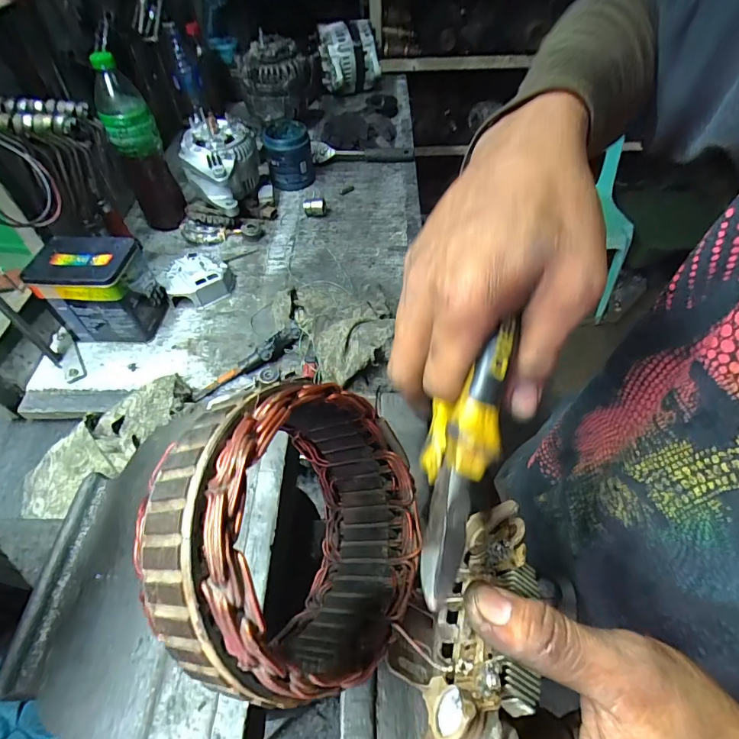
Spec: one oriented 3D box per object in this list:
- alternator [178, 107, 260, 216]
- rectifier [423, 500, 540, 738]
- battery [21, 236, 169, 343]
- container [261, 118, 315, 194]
[{"bbox_3d":[-0.266,-0.375,0.777,0.134,0.118,0.156,-19,54,-12],"label":"alternator"},{"bbox_3d":[0.051,0.104,0.180,0.040,0.031,0.091,12,46,11],"label":"rectifier"},{"bbox_3d":[-0.387,-0.112,0.623,0.121,0.131,0.088,1,52,3],"label":"battery"},{"bbox_3d":[-0.165,-0.439,0.881,0.093,0.102,0.100,-10,53,-6],"label":"container"}]

